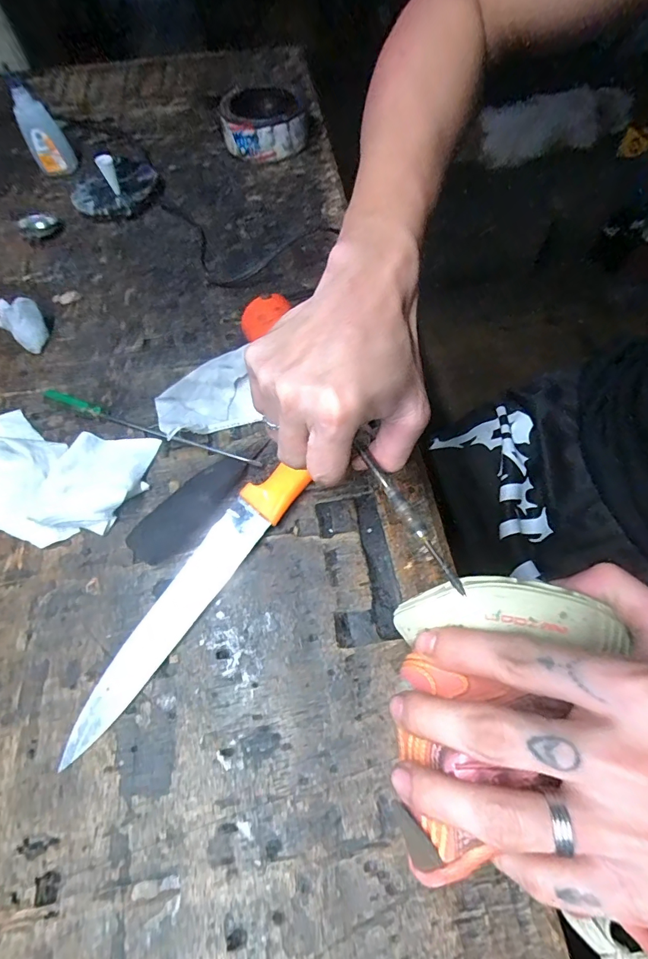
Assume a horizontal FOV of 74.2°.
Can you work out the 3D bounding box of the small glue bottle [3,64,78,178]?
[{"bbox_3d":[-0.339,-0.417,0.514,0.045,0.102,0.024,-17,63,-7],"label":"small glue bottle"}]

